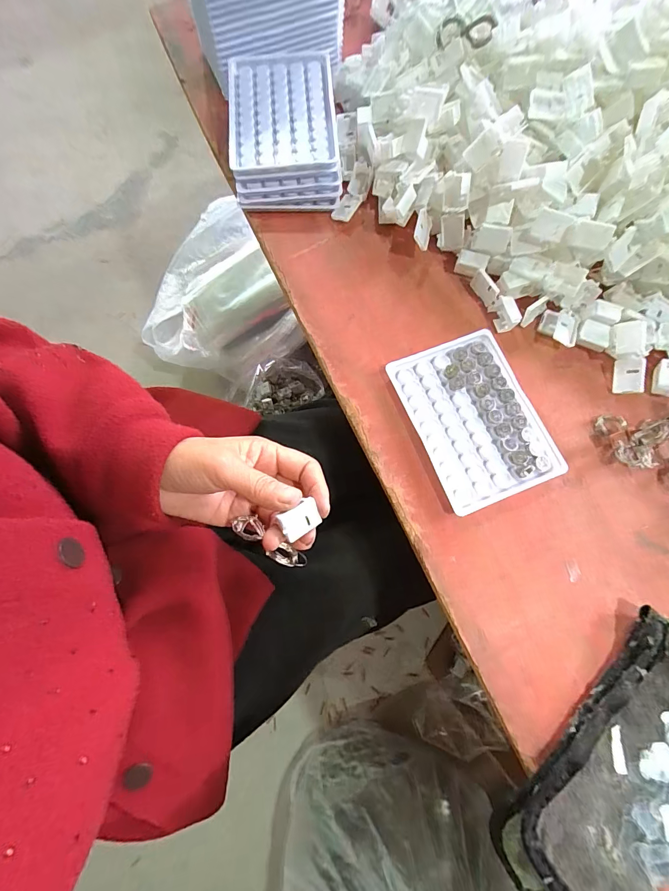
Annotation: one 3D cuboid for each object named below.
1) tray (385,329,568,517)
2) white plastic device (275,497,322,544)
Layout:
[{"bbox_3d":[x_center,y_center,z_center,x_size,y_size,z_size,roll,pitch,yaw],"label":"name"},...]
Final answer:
[{"bbox_3d":[0.109,-0.022,0.286,0.093,0.007,0.128,-21,77,-5],"label":"tray"},{"bbox_3d":[-0.024,0.049,0.240,0.026,0.010,0.020,-31,112,-23],"label":"white plastic device"}]

